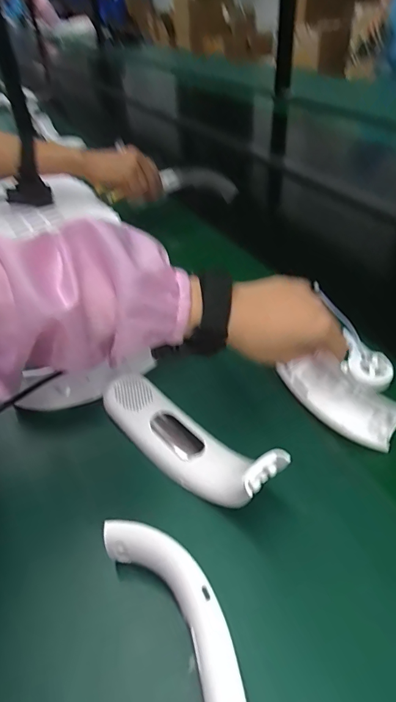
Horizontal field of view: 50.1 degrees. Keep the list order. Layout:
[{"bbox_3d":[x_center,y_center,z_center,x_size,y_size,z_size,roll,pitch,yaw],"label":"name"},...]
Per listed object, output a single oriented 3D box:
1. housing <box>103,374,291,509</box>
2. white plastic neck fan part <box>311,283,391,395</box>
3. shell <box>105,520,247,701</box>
[{"bbox_3d":[-0.020,0.064,0.355,0.057,0.056,0.189,-35,51,-30],"label":"housing"},{"bbox_3d":[0.161,-0.016,0.456,0.043,0.025,0.133,-18,66,-15],"label":"white plastic neck fan part"},{"bbox_3d":[-0.003,0.179,0.239,0.049,0.036,0.189,-20,45,-17],"label":"shell"}]

